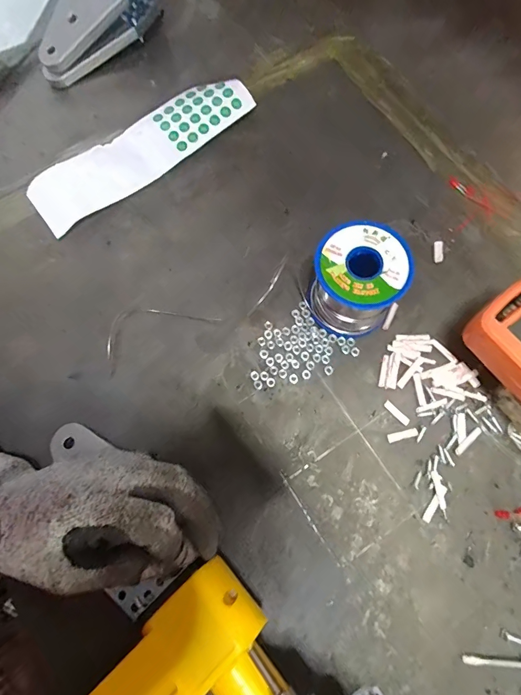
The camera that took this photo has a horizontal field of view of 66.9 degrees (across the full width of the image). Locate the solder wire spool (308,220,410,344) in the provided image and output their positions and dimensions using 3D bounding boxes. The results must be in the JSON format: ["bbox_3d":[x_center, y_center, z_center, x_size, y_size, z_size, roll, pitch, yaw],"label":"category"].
[{"bbox_3d":[0.072,-0.049,0.297,0.062,0.061,0.066,-1,73,2],"label":"solder wire spool"}]

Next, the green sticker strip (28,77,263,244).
[{"bbox_3d":[-0.112,-0.187,0.365,0.216,0.022,0.063,-37,75,-9],"label":"green sticker strip"}]

